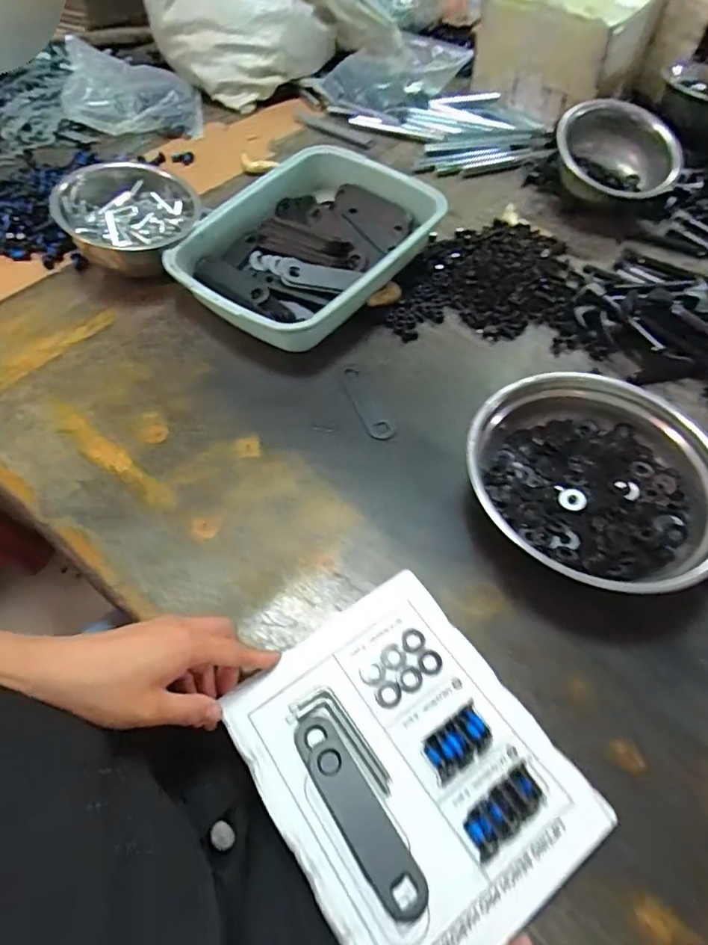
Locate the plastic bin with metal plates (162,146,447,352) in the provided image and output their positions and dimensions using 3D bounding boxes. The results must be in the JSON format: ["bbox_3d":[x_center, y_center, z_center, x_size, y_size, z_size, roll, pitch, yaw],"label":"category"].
[{"bbox_3d":[-0.050,-0.291,0.686,0.243,0.076,0.345,30,60,20],"label":"plastic bin with metal plates"}]

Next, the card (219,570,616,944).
[{"bbox_3d":[0.036,0.201,0.377,0.186,0.015,0.222,-29,59,-19],"label":"card"}]

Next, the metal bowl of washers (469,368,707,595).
[{"bbox_3d":[0.214,0.010,0.479,0.198,0.074,0.217,0,54,0],"label":"metal bowl of washers"}]

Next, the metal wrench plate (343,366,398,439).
[{"bbox_3d":[0.013,-0.079,0.582,0.031,0.004,0.109,-19,57,-13],"label":"metal wrench plate"}]

